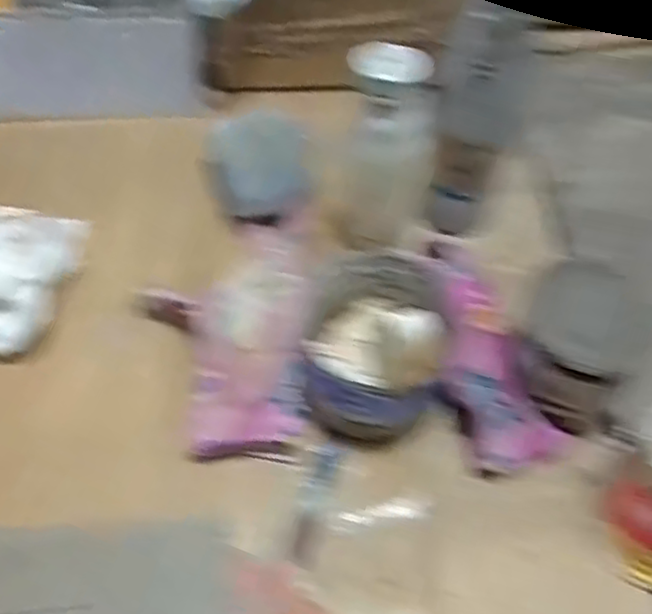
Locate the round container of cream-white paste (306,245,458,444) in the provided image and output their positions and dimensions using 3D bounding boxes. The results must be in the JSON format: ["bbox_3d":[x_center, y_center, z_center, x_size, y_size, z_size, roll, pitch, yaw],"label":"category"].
[{"bbox_3d":[0.036,0.023,0.483,0.096,0.068,0.116,3,54,1],"label":"round container of cream-white paste"}]

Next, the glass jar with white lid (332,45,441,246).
[{"bbox_3d":[0.039,-0.113,0.543,0.073,0.175,0.059,5,51,8],"label":"glass jar with white lid"}]

